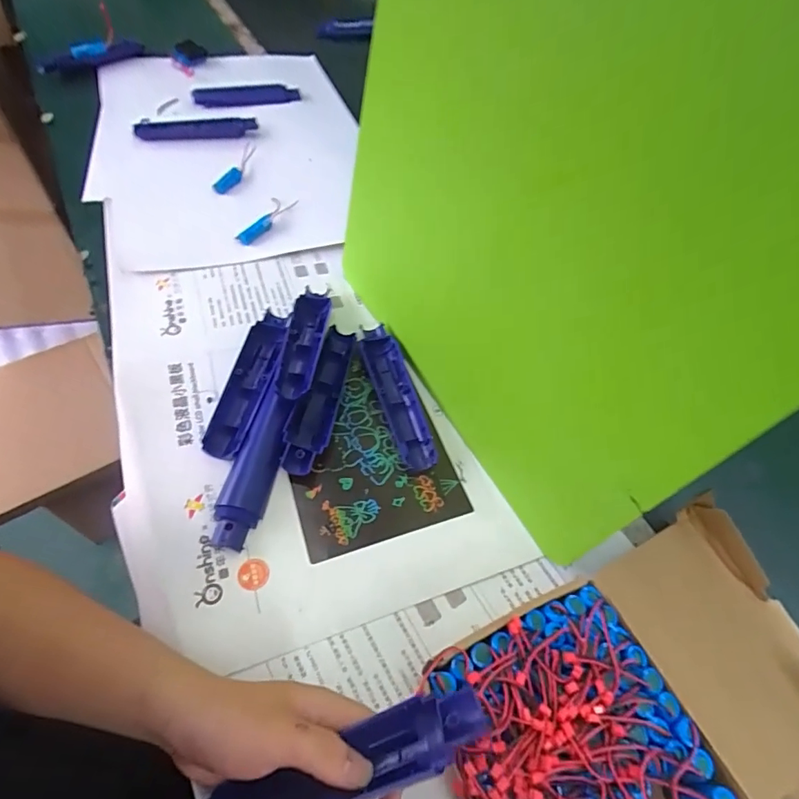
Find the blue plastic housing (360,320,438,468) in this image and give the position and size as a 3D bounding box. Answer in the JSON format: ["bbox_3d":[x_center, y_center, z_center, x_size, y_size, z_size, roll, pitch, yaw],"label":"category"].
[{"bbox_3d":[-0.003,-0.006,0.460,0.036,0.019,0.164,-13,59,-15],"label":"blue plastic housing"}]

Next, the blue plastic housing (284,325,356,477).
[{"bbox_3d":[-0.075,-0.005,0.446,0.037,0.027,0.166,10,56,-1],"label":"blue plastic housing"}]

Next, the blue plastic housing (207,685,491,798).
[{"bbox_3d":[-0.034,0.202,0.252,0.171,0.027,0.033,-26,59,5],"label":"blue plastic housing"}]

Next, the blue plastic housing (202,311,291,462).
[{"bbox_3d":[-0.139,-0.017,0.442,0.042,0.032,0.158,9,56,-1],"label":"blue plastic housing"}]

